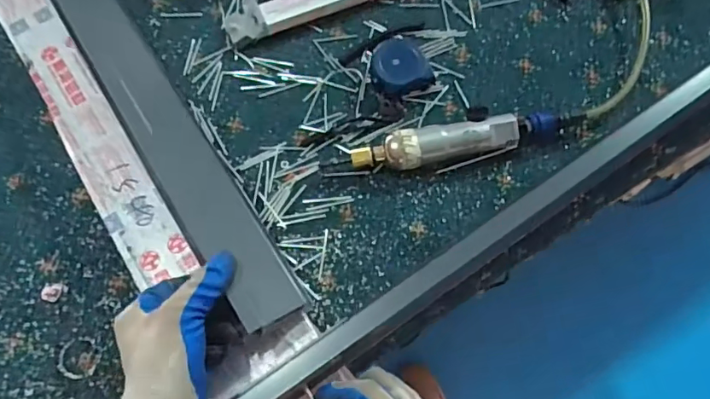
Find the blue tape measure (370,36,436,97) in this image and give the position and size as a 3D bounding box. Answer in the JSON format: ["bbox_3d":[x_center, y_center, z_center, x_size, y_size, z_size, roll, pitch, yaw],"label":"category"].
[{"bbox_3d":[0.050,-0.154,0.607,0.065,0.042,0.066,0,69,0],"label":"blue tape measure"}]

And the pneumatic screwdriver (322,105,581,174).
[{"bbox_3d":[0.103,-0.061,0.567,0.270,0.047,0.041,-13,70,-5],"label":"pneumatic screwdriver"}]

